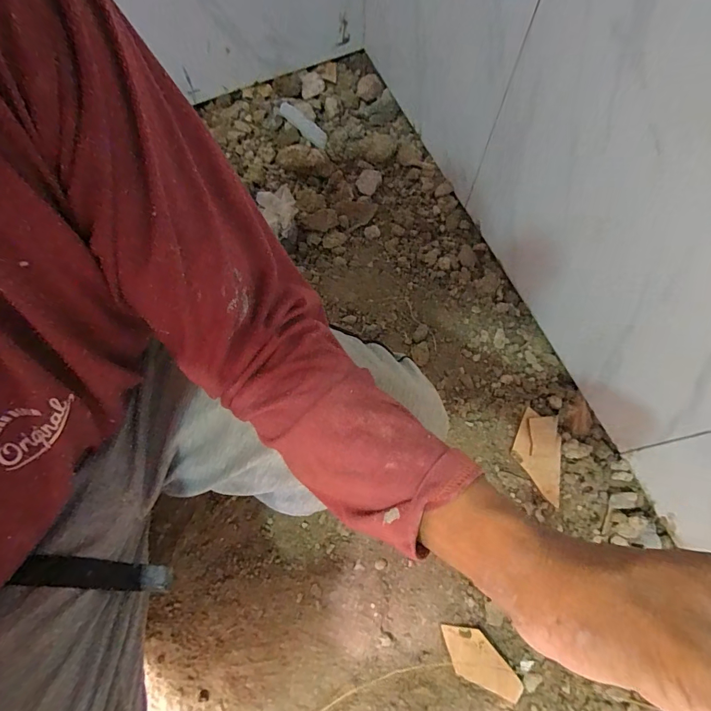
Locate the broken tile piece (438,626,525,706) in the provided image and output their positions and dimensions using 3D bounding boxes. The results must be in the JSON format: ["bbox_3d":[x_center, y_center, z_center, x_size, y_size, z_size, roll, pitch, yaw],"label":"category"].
[{"bbox_3d":[0.159,0.398,0.538,0.054,0.011,0.113,-40,73,-13],"label":"broken tile piece"}]

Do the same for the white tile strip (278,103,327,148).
[{"bbox_3d":[-0.111,-0.497,0.894,0.128,0.009,0.032,41,101,2],"label":"white tile strip"}]

